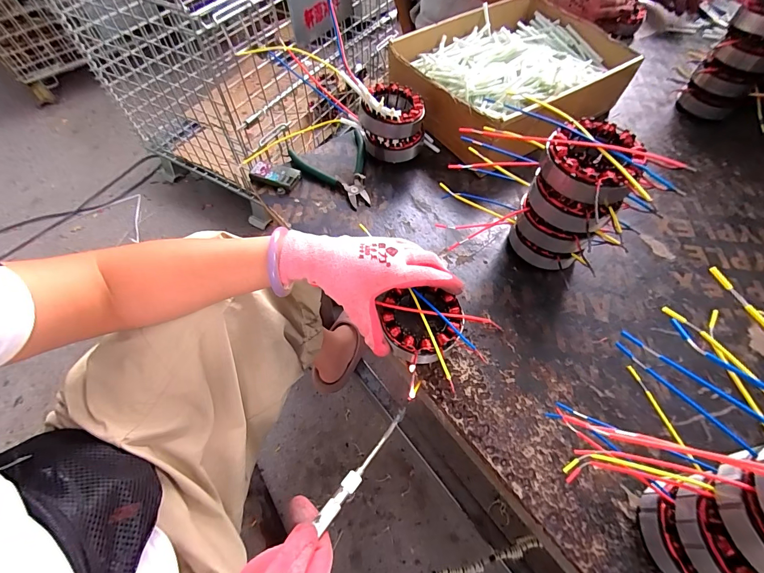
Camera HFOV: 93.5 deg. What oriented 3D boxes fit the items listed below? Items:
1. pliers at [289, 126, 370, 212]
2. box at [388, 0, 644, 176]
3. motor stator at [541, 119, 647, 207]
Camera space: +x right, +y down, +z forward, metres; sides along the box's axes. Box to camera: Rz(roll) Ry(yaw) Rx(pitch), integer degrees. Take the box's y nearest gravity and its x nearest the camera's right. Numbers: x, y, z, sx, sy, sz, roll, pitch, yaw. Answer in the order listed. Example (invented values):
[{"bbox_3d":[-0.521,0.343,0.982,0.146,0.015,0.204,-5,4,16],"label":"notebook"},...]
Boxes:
[{"bbox_3d":[-0.053,-0.172,0.526,0.107,0.019,0.137,-31,63,-17],"label":"pliers"},{"bbox_3d":[0.207,-0.334,0.581,0.349,0.097,0.260,-29,62,-16],"label":"box"},{"bbox_3d":[0.199,-0.117,0.346,0.082,0.045,0.092,20,61,13],"label":"motor stator"}]

